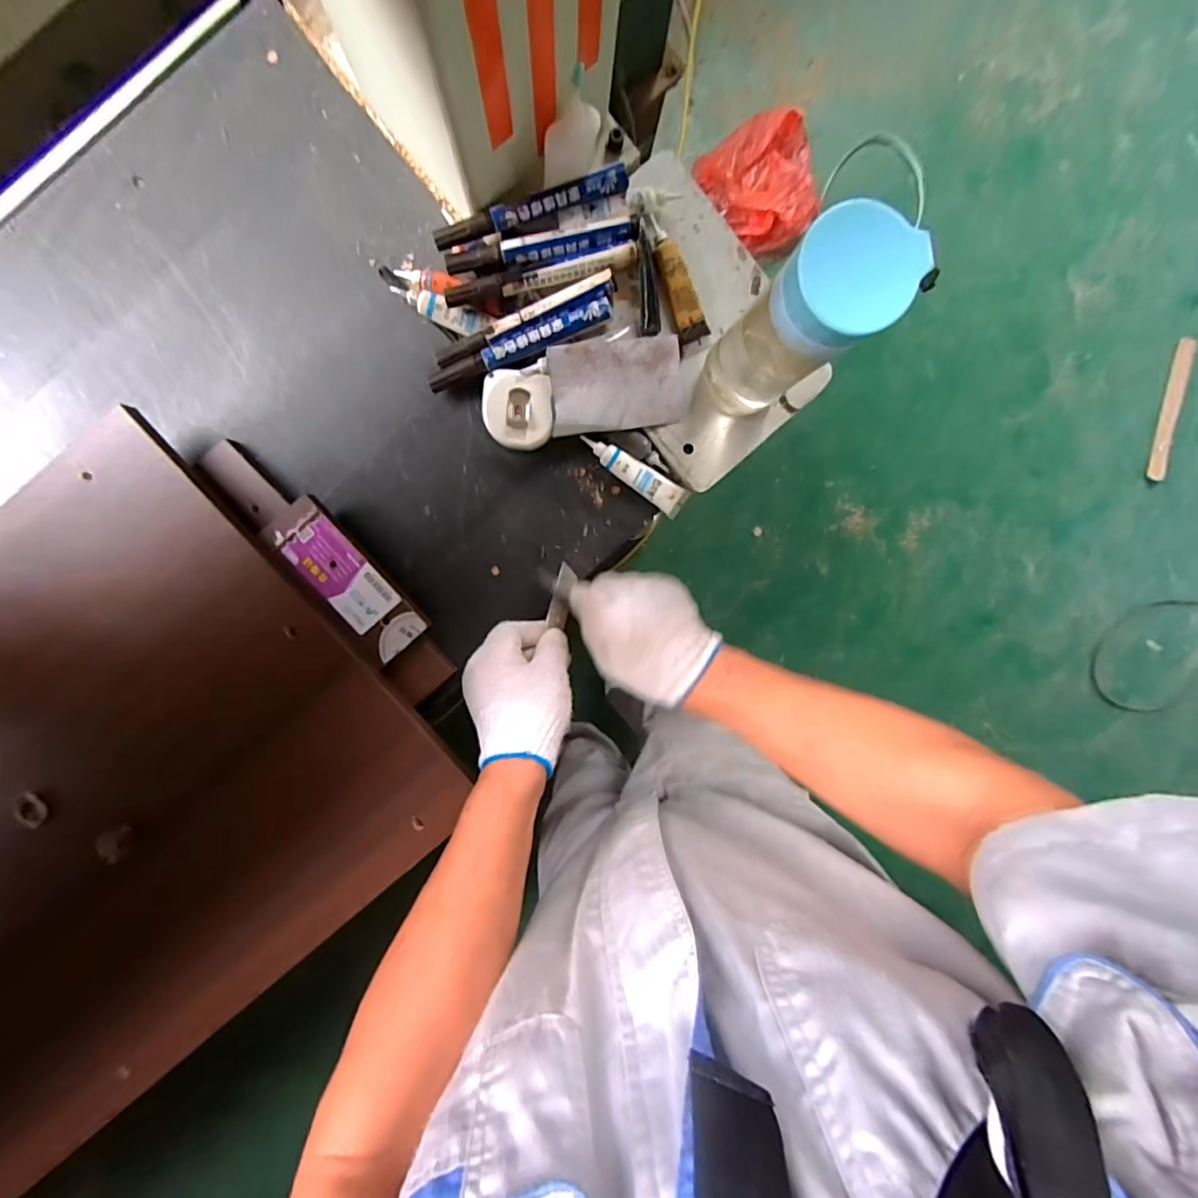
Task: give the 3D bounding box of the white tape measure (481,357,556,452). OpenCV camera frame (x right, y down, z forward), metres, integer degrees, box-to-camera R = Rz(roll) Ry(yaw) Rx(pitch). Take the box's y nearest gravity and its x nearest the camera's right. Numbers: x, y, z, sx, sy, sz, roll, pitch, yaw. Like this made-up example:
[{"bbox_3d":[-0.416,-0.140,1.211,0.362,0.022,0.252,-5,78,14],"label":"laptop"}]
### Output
[{"bbox_3d":[-0.072,-0.169,0.488,0.061,0.028,0.070,-8,96,-4],"label":"white tape measure"}]

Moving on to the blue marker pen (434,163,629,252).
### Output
[{"bbox_3d":[-0.056,-0.323,0.452,0.165,0.017,0.017,-21,97,-2],"label":"blue marker pen"}]

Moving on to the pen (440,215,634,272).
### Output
[{"bbox_3d":[-0.048,-0.301,0.463,0.161,0.023,0.022,-10,96,-3],"label":"pen"}]

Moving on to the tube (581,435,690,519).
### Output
[{"bbox_3d":[0.033,-0.115,0.504,0.107,0.012,0.028,32,93,-7],"label":"tube"}]

